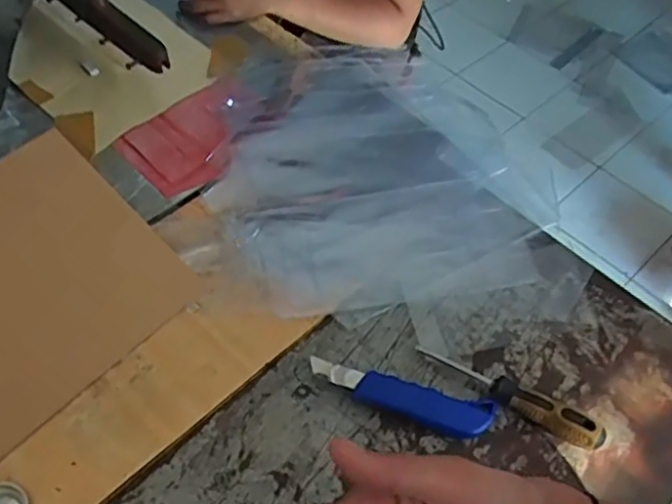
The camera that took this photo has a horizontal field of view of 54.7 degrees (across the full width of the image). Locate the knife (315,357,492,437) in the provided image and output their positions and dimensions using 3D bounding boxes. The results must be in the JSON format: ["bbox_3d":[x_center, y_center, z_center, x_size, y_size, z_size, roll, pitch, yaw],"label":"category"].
[{"bbox_3d":[0.062,0.139,0.610,0.173,0.025,0.038,11,55,4],"label":"knife"}]

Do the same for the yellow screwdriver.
[{"bbox_3d":[0.164,0.133,0.617,0.181,0.031,0.035,25,57,13],"label":"yellow screwdriver"}]

